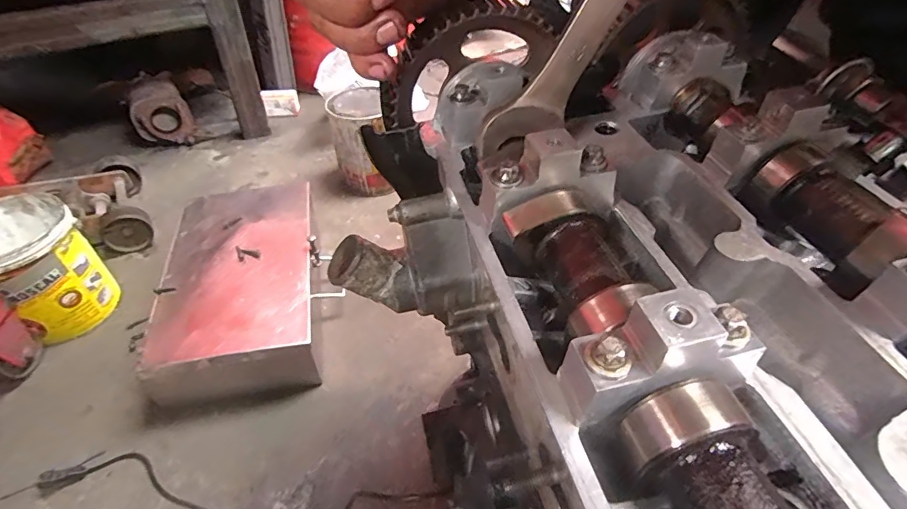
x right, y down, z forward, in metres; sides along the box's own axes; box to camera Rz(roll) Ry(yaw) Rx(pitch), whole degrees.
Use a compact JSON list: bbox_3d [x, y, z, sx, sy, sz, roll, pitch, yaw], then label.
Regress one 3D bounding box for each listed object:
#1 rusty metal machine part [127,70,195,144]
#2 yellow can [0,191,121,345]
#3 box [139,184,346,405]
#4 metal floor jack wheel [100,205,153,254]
[{"bbox_3d":[-0.758,-0.369,1.239,0.134,0.175,0.070,-19,47,-19],"label":"rusty metal machine part"},{"bbox_3d":[-0.707,0.027,0.819,0.165,0.196,0.158,1,44,-1],"label":"yellow can"},{"bbox_3d":[-0.360,0.053,0.851,0.255,0.136,0.402,-8,44,-8],"label":"box"},{"bbox_3d":[-0.670,-0.051,0.981,0.030,0.095,0.089,24,49,40],"label":"metal floor jack wheel"}]

